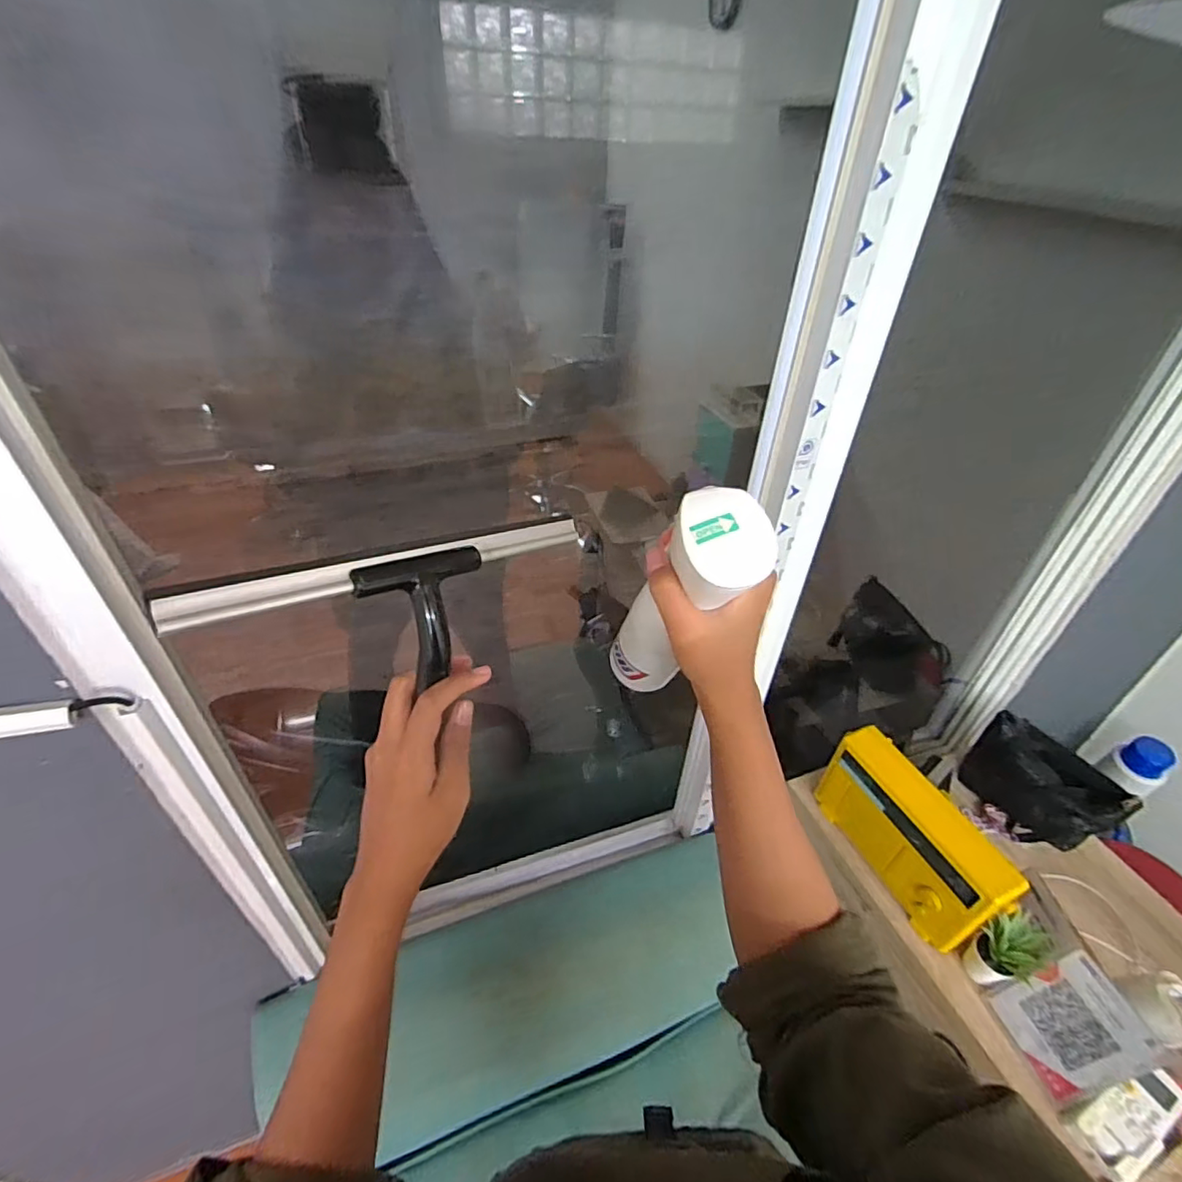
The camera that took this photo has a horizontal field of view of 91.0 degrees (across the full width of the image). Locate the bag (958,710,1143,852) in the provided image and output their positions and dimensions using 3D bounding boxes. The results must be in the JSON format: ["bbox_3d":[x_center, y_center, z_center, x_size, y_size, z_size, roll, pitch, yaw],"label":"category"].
[{"bbox_3d":[0.868,0.380,1.132,0.119,0.172,0.241,-21,45,-25],"label":"bag"}]

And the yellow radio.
[{"bbox_3d":[0.465,0.360,0.861,0.067,0.166,0.274,-16,43,-20],"label":"yellow radio"}]

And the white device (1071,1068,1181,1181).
[{"bbox_3d":[0.638,0.615,0.681,0.152,0.020,0.057,-18,44,-22],"label":"white device"}]

